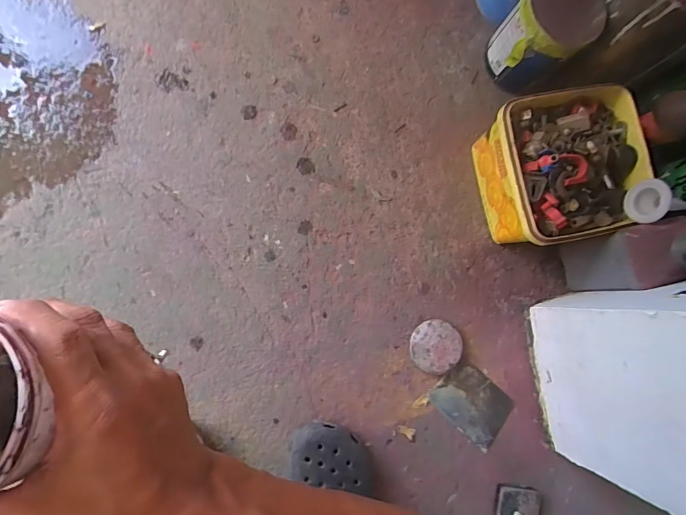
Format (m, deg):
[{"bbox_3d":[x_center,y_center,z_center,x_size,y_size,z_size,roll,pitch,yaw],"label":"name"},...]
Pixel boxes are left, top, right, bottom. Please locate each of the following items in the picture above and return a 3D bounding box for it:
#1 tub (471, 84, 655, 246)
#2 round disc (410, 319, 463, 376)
[{"bbox_3d":[0.305,-0.123,0.578,0.201,0.130,0.191,1,83,-7],"label":"tub"},{"bbox_3d":[0.136,0.131,0.595,0.076,0.022,0.073,1,83,-7],"label":"round disc"}]

